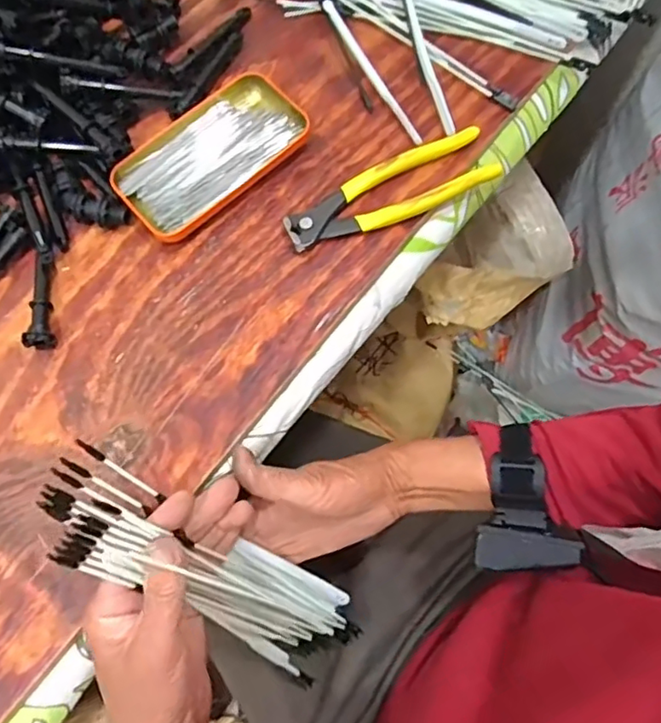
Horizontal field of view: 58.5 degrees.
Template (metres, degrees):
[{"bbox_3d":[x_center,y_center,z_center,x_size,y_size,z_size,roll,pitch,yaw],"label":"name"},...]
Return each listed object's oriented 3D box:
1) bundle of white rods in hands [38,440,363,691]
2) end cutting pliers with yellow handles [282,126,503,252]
[{"bbox_3d":[-0.073,0.159,0.408,0.046,0.288,0.073,21,72,44],"label":"bundle of white rods in hands"},{"bbox_3d":[0.045,-0.127,0.442,0.165,0.017,0.045,-25,76,-7],"label":"end cutting pliers with yellow handles"}]

